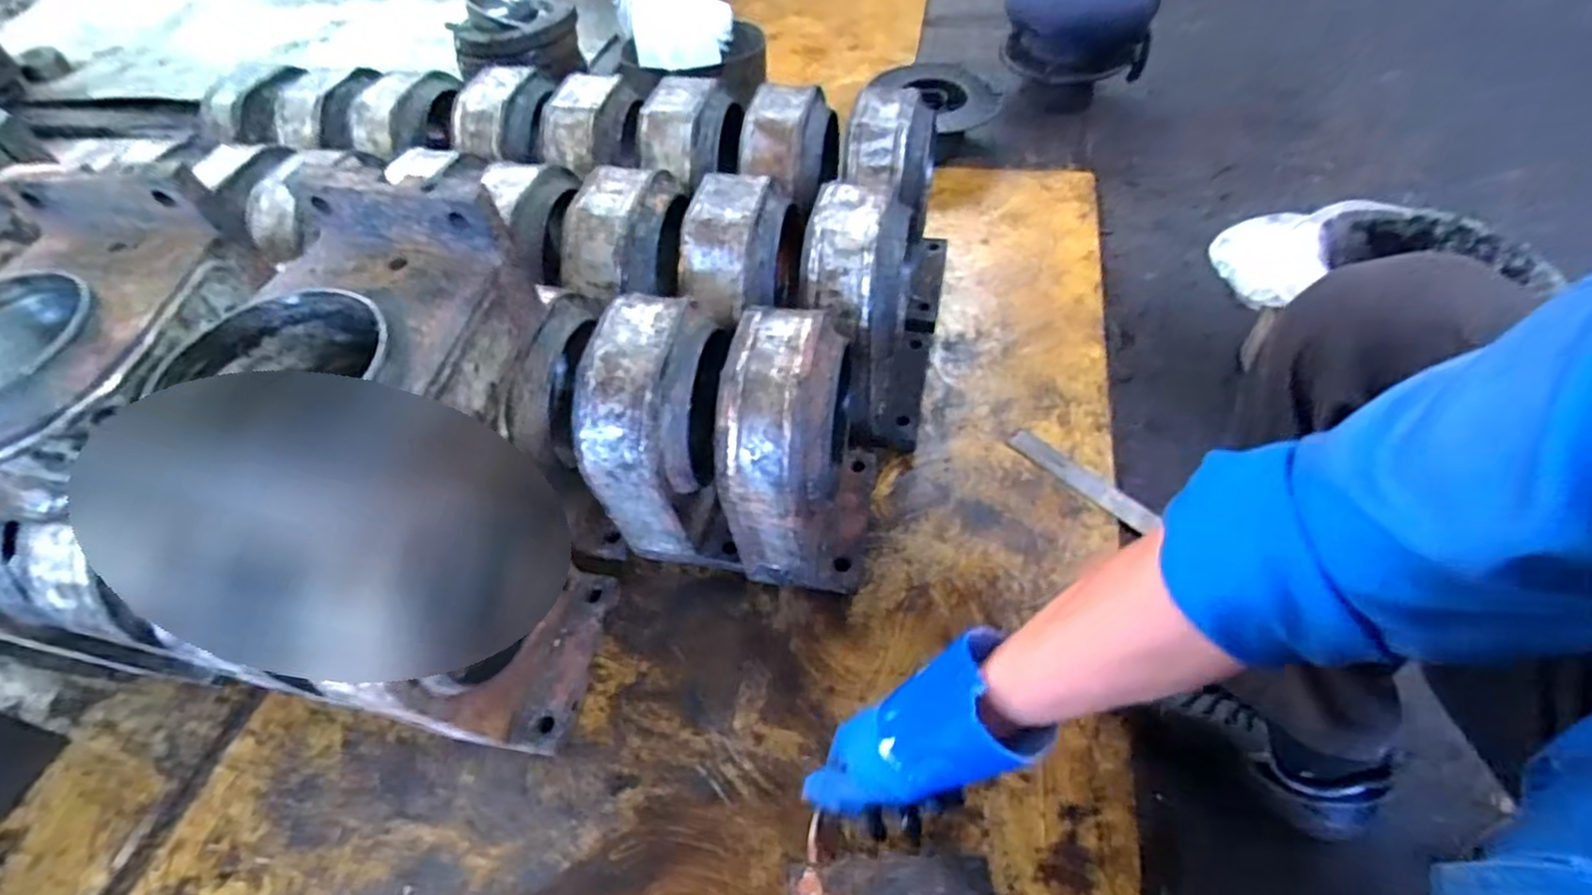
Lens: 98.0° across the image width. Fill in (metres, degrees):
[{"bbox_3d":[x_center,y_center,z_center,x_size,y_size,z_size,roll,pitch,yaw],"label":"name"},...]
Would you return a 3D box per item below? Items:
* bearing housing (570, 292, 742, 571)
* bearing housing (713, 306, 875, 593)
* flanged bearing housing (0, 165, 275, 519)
[{"bbox_3d":[-0.132,-0.022,0.786,0.124,0.283,0.217,6,54,10],"label":"bearing housing"},{"bbox_3d":[0.012,0.006,0.771,0.135,0.307,0.209,6,54,9],"label":"bearing housing"},{"bbox_3d":[-0.661,-0.105,0.619,0.211,0.120,0.308,0,53,6],"label":"flanged bearing housing"}]

